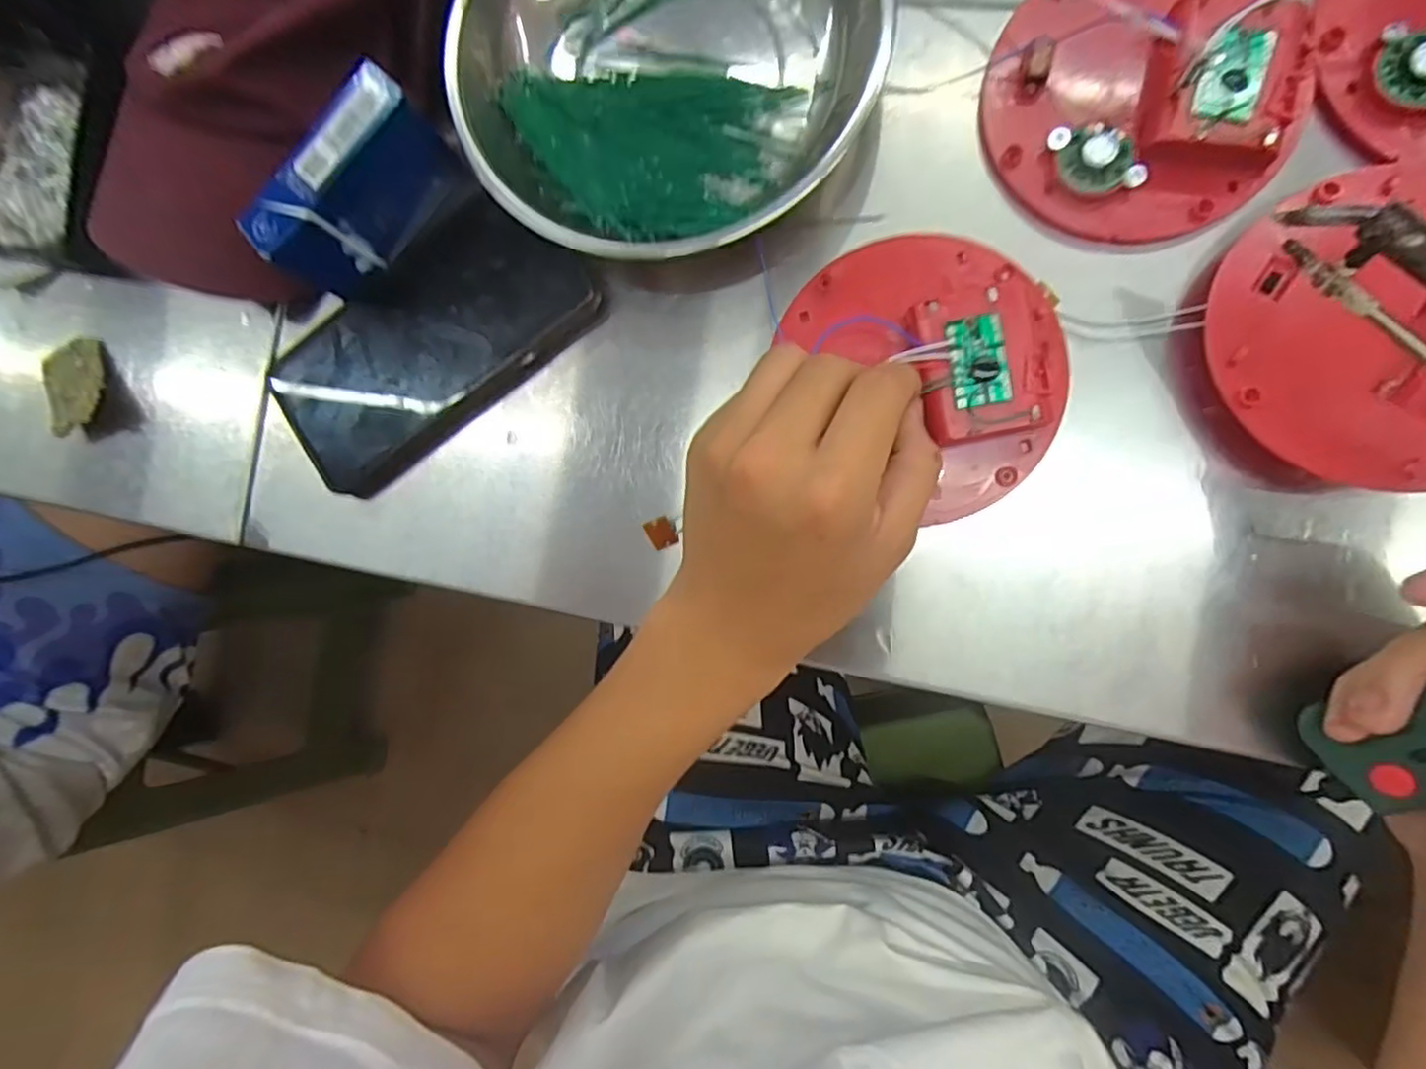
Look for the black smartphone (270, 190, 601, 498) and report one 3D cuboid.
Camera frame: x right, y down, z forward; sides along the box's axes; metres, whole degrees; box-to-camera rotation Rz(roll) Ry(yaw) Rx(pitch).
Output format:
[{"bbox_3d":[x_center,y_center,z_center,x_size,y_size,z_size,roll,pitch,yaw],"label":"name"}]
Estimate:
[{"bbox_3d":[-0.136,-0.093,0.325,0.157,0.012,0.078,-34,84,6],"label":"black smartphone"}]

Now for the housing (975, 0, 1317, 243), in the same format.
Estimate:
[{"bbox_3d":[0.177,-0.185,0.276,0.118,0.029,0.121,0,89,8],"label":"housing"}]

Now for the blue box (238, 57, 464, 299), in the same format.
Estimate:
[{"bbox_3d":[-0.161,-0.155,0.304,0.027,0.046,0.090,44,95,7],"label":"blue box"}]

